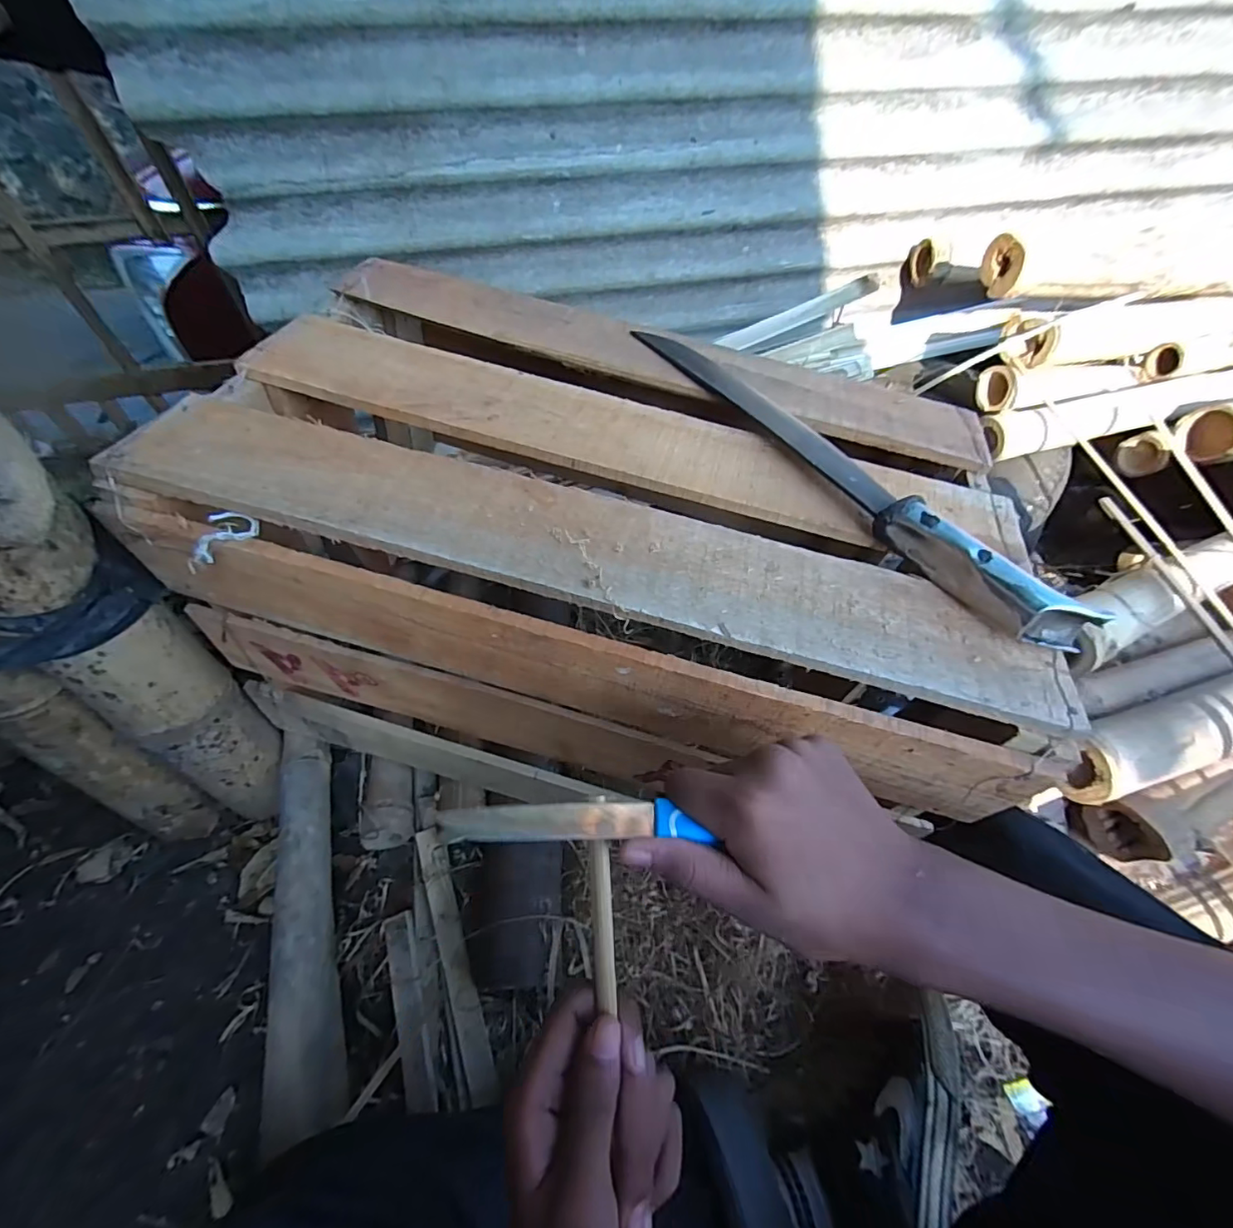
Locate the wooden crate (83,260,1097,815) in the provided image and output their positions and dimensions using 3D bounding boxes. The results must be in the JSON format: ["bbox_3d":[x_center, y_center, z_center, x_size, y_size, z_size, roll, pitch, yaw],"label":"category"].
[{"bbox_3d":[-0.002,-0.055,0.475,0.571,0.259,0.329,13,53,6],"label":"wooden crate"}]

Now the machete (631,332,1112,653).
[{"bbox_3d":[0.146,-0.118,0.387,0.034,0.028,0.389,-28,60,-22],"label":"machete"}]

